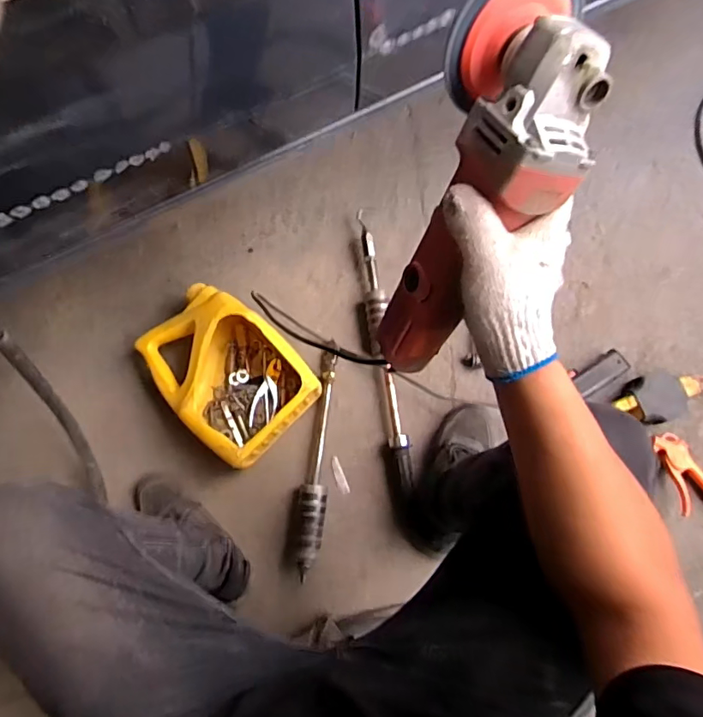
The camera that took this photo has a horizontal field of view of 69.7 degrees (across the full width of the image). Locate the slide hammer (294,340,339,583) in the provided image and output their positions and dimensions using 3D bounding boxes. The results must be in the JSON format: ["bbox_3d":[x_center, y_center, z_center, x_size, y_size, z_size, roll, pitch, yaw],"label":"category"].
[{"bbox_3d":[-0.061,0.168,0.874,0.053,0.039,0.405,5,78,1],"label":"slide hammer"}]

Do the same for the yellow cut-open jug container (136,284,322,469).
[{"bbox_3d":[-0.216,0.024,0.883,0.280,0.114,0.198,43,82,8],"label":"yellow cut-open jug container"}]

